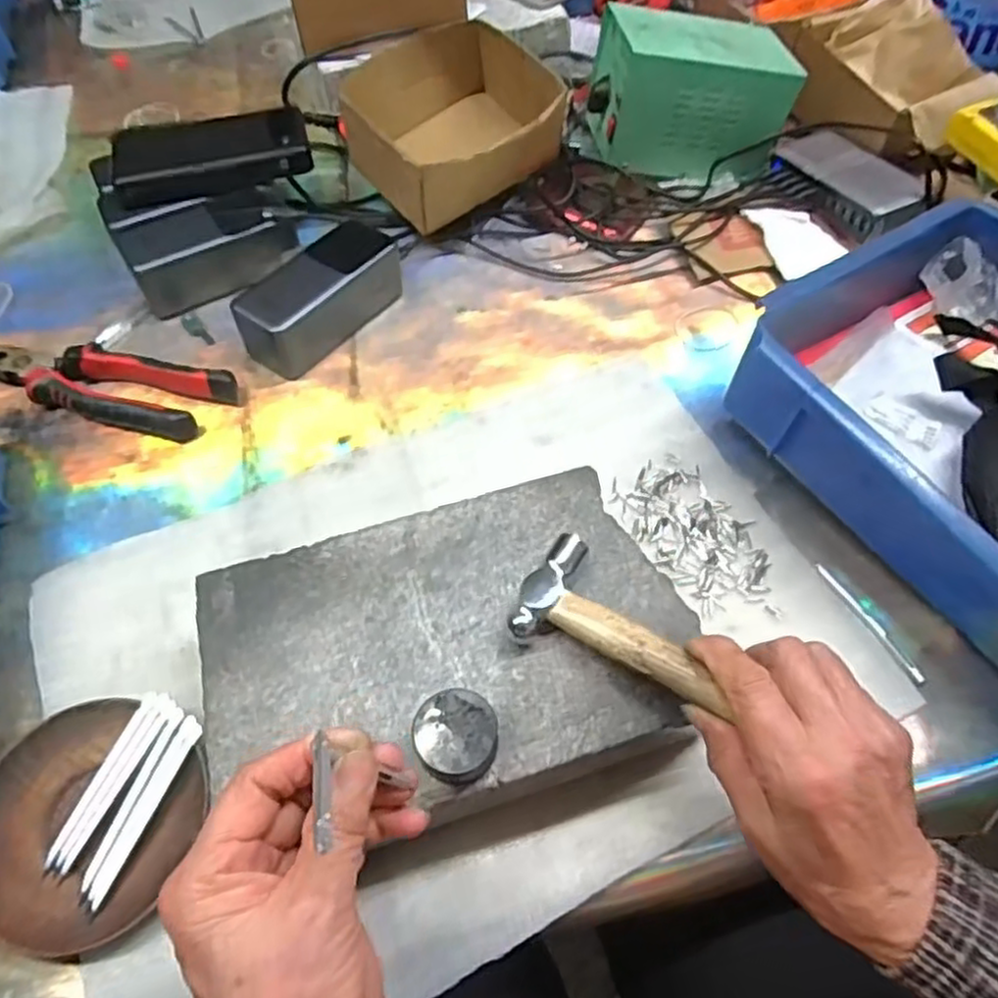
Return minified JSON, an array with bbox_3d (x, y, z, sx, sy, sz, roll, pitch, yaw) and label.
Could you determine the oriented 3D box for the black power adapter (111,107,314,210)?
[{"bbox_3d":[-0.236,-0.283,0.595,0.154,0.030,0.070,-12,58,-7],"label":"black power adapter"}]

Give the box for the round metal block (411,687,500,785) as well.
[{"bbox_3d":[-0.019,0.109,0.328,0.037,0.021,0.038,0,57,0],"label":"round metal block"}]

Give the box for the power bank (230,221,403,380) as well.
[{"bbox_3d":[-0.134,-0.153,0.549,0.062,0.046,0.130,34,64,20],"label":"power bank"}]

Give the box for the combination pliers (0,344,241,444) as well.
[{"bbox_3d":[-0.294,-0.085,0.522,0.205,0.028,0.054,13,58,9],"label":"combination pliers"}]

